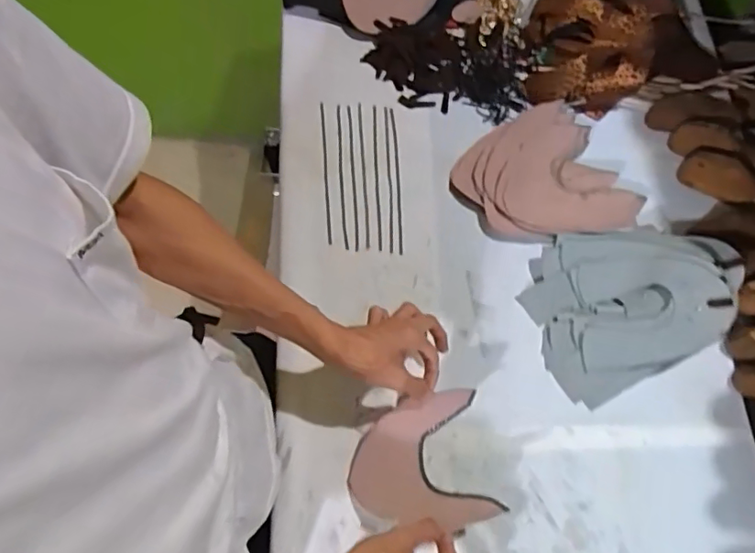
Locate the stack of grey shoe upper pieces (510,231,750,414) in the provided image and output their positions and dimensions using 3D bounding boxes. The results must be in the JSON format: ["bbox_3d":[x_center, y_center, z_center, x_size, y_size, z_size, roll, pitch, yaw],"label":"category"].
[{"bbox_3d":[0.314,0.017,0.701,0.253,0.084,0.204,-25,70,-8],"label":"stack of grey shoe upper pieces"}]

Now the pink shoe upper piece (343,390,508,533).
[{"bbox_3d":[0.043,0.215,0.630,0.165,0.018,0.136,-24,56,20],"label":"pink shoe upper piece"}]

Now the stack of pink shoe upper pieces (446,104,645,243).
[{"bbox_3d":[0.233,-0.129,0.786,0.204,0.031,0.215,-31,71,-10],"label":"stack of pink shoe upper pieces"}]

